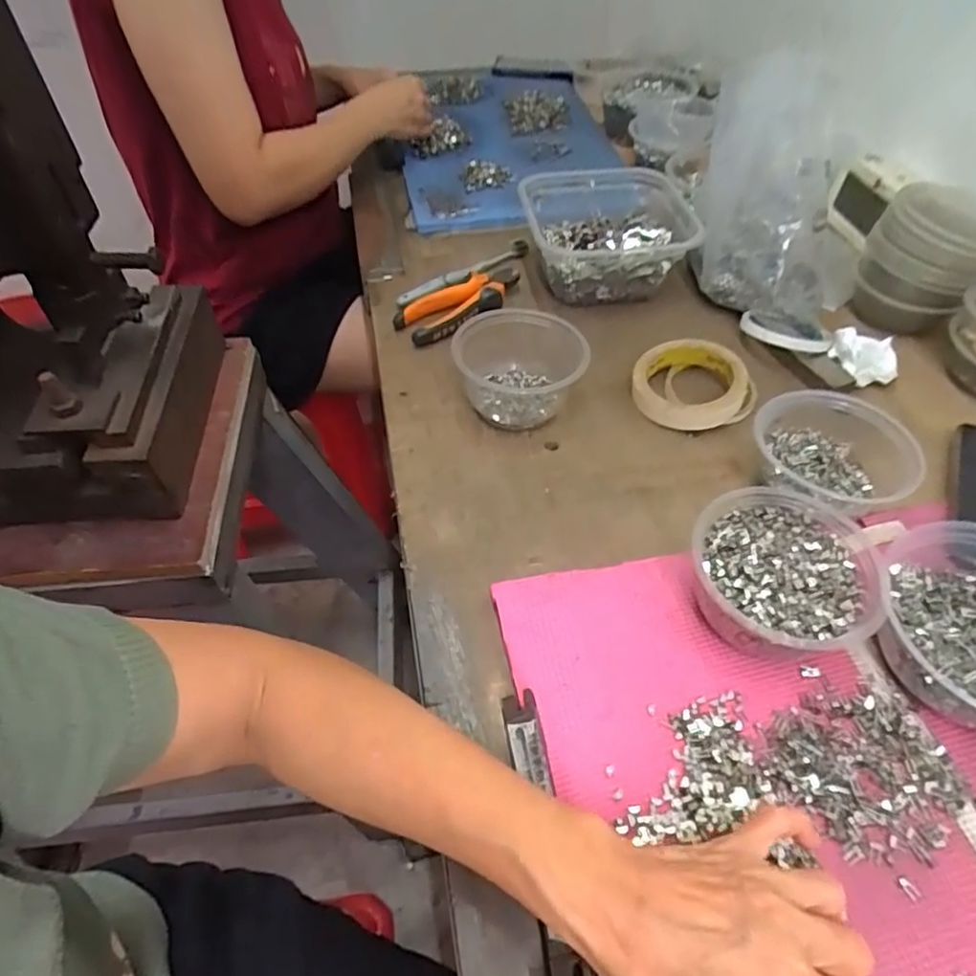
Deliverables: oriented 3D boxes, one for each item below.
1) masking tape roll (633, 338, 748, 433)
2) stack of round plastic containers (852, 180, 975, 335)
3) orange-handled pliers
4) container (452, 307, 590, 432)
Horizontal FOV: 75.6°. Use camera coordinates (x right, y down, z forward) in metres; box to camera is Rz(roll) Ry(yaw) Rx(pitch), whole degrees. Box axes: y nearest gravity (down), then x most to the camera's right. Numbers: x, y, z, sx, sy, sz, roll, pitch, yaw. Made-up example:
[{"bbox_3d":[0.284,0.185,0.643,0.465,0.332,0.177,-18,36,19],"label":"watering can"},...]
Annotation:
[{"bbox_3d":[0.183,-0.098,0.572,0.095,0.034,0.095,0,51,1],"label":"masking tape roll"},{"bbox_3d":[0.439,-0.226,0.621,0.097,0.103,0.110,-29,56,-21],"label":"stack of round plastic containers"},{"bbox_3d":[-0.024,-0.194,0.656,0.144,0.024,0.064,-31,57,-22],"label":"orange-handled pliers"},{"bbox_3d":[0.028,-0.108,0.569,0.114,0.063,0.114,0,51,1],"label":"container"}]

